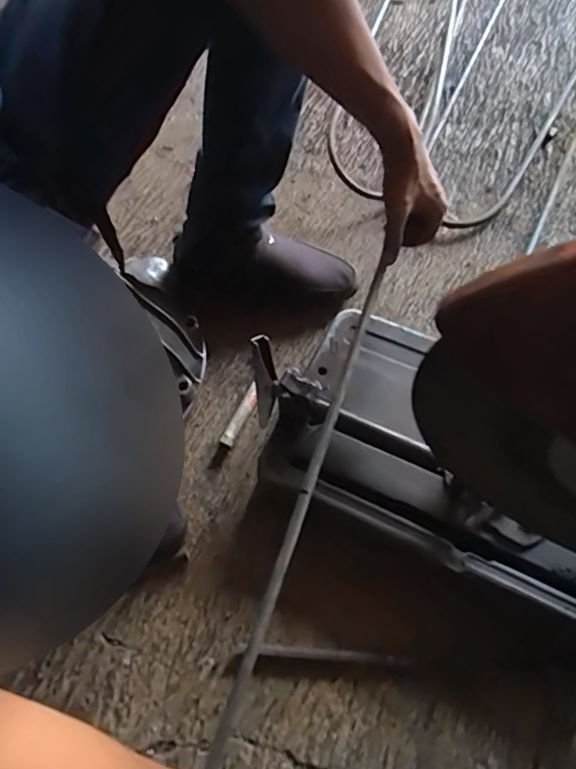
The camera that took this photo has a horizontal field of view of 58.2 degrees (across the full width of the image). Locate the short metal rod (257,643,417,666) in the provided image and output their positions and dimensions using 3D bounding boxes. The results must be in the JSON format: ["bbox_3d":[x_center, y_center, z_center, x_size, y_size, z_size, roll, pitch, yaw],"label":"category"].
[{"bbox_3d":[0.049,0.289,0.553,0.157,0.015,0.013,3,64,5],"label":"short metal rod"}]

